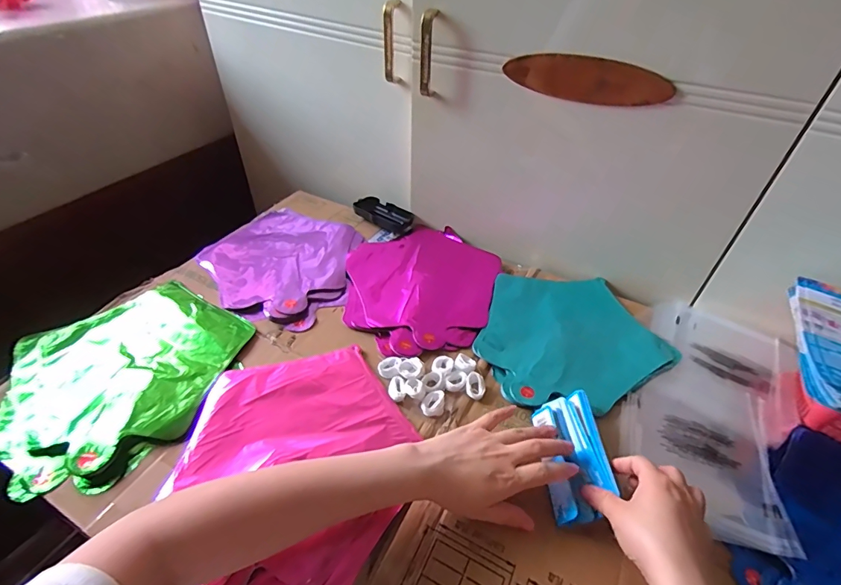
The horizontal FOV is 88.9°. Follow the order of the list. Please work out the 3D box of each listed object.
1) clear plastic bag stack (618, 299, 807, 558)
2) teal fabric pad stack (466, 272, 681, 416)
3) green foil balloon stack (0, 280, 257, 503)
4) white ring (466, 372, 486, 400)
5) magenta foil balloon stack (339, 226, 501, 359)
[{"bbox_3d":[0.344,0.124,0.501,0.166,0.023,0.313,25,49,23],"label":"clear plastic bag stack"},{"bbox_3d":[0.188,0.051,0.569,0.235,0.024,0.226,-16,46,-17],"label":"teal fabric pad stack"},{"bbox_3d":[-0.355,0.088,0.502,0.249,0.017,0.260,21,48,20],"label":"green foil balloon stack"},{"bbox_3d":[0.064,0.109,0.497,0.022,0.016,0.028,6,44,6],"label":"white ring"},{"bbox_3d":[-0.004,-0.015,0.635,0.219,0.019,0.269,13,45,13],"label":"magenta foil balloon stack"}]

